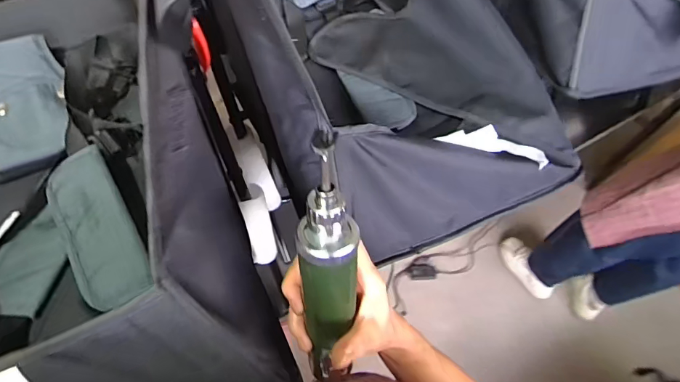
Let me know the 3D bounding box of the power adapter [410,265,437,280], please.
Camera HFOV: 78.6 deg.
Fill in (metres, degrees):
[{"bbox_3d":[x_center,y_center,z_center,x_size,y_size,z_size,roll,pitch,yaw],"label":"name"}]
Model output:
[{"bbox_3d":[0.327,0.319,1.627,0.108,0.025,0.057,-4,62,-5],"label":"power adapter"}]

